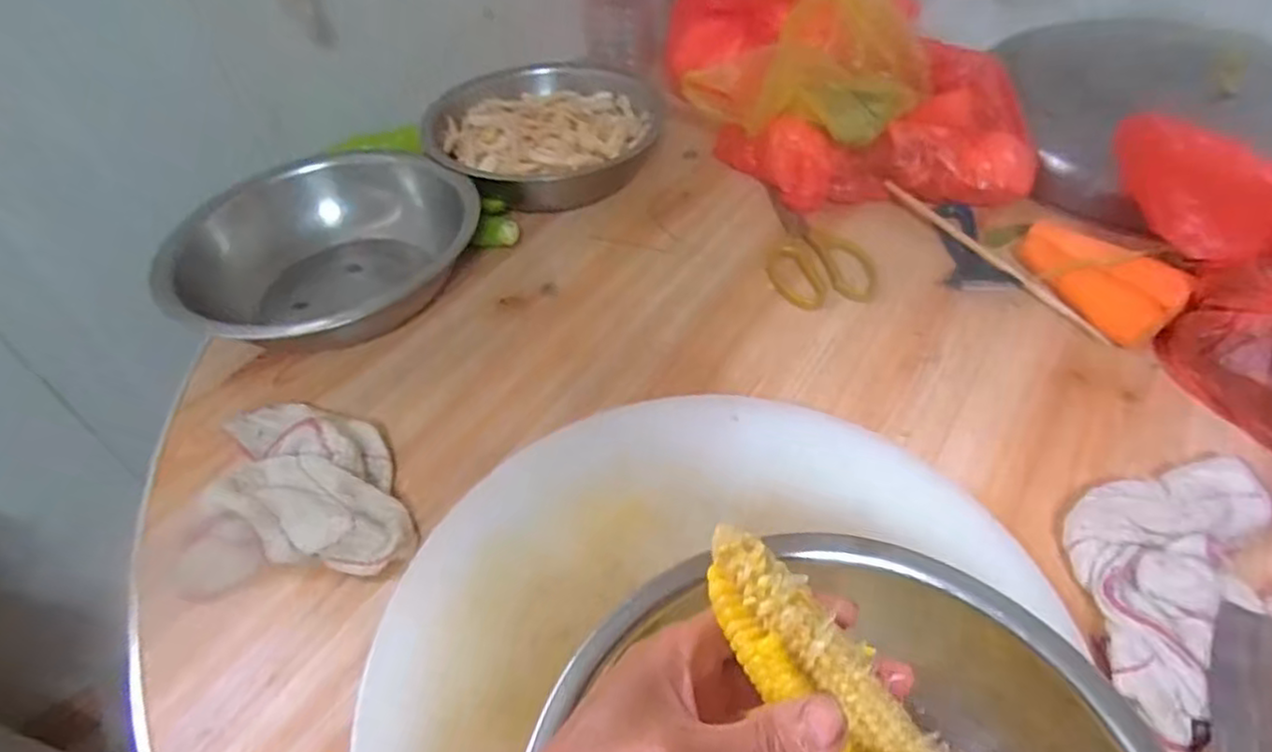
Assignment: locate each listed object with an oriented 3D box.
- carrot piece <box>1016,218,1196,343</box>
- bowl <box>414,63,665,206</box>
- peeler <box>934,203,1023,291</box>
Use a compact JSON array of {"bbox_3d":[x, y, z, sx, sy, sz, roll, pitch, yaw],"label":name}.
[{"bbox_3d":[0.416,-0.095,0.635,0.071,0.043,0.151,-22,50,-14],"label":"carrot piece"},{"bbox_3d":[-0.108,-0.314,0.852,0.287,0.085,0.239,-28,51,-19],"label":"bowl"},{"bbox_3d":[0.341,-0.132,0.697,0.061,0.012,0.129,6,48,10],"label":"peeler"}]

